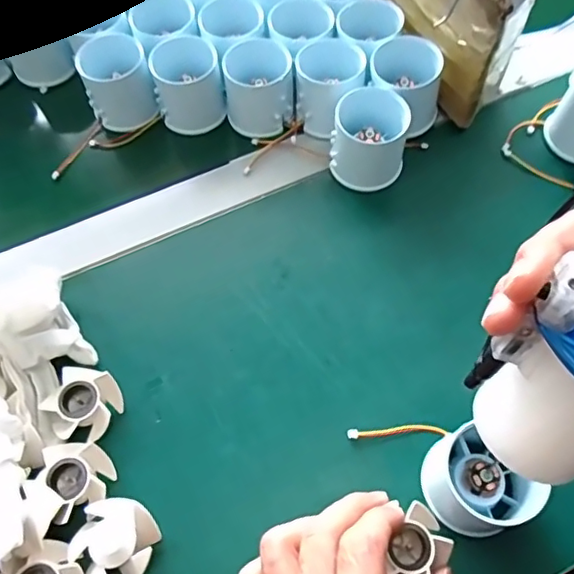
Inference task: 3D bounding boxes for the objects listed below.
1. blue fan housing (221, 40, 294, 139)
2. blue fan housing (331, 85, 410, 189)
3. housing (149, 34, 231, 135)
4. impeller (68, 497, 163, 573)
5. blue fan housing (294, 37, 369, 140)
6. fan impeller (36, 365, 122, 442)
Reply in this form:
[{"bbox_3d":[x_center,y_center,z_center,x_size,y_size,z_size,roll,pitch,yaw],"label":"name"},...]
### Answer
[{"bbox_3d":[-0.022,-0.157,0.438,0.051,0.046,0.059,-4,62,0],"label":"blue fan housing"},{"bbox_3d":[0.060,-0.108,0.406,0.054,0.053,0.057,8,62,6],"label":"blue fan housing"},{"bbox_3d":[-0.077,-0.157,0.442,0.054,0.056,0.051,-11,62,-4],"label":"housing"},{"bbox_3d":[-0.093,0.138,0.302,0.042,0.017,0.043,-1,62,2],"label":"impeller"},{"bbox_3d":[0.032,-0.150,0.428,0.054,0.048,0.059,-34,66,-15],"label":"blue fan housing"},{"bbox_3d":[-0.122,0.071,0.337,0.038,0.019,0.042,17,64,11],"label":"fan impeller"}]

